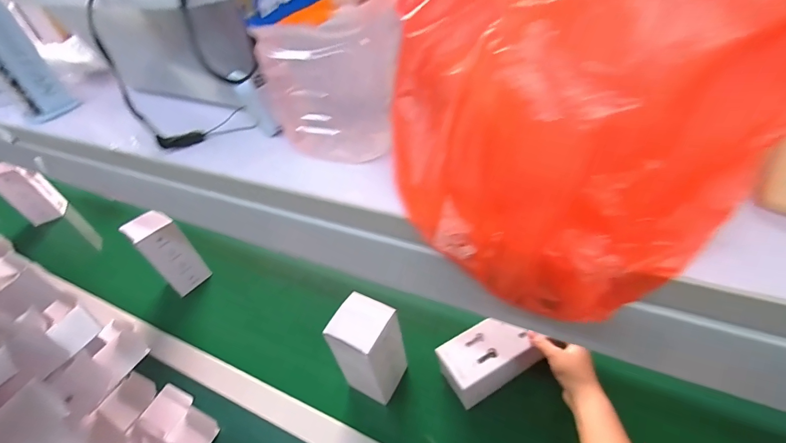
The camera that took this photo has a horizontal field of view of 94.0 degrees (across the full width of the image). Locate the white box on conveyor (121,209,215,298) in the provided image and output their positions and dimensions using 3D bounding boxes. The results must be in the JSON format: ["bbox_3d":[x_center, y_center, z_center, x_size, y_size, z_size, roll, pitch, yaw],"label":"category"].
[{"bbox_3d":[-0.444,0.068,0.729,0.056,0.167,0.083,26,52,29],"label":"white box on conveyor"}]

